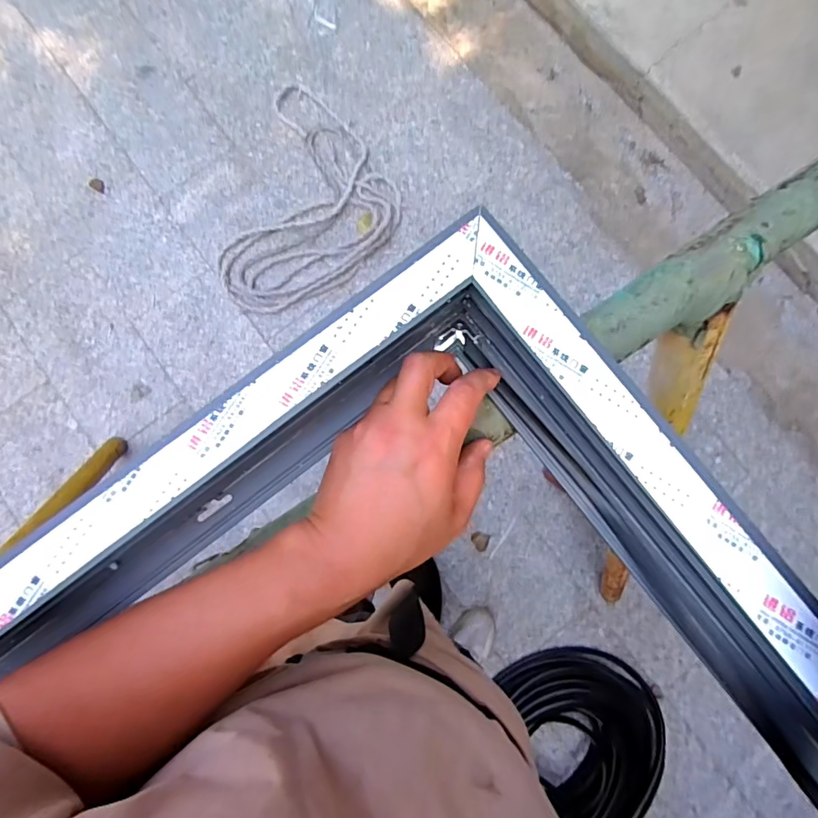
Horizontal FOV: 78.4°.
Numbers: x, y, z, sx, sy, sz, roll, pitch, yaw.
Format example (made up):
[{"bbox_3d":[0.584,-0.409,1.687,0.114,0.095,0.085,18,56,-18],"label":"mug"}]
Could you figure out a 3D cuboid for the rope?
[{"bbox_3d":[-0.277,-0.637,1.569,0.480,0.024,0.752,15,83,2],"label":"rope"}]

